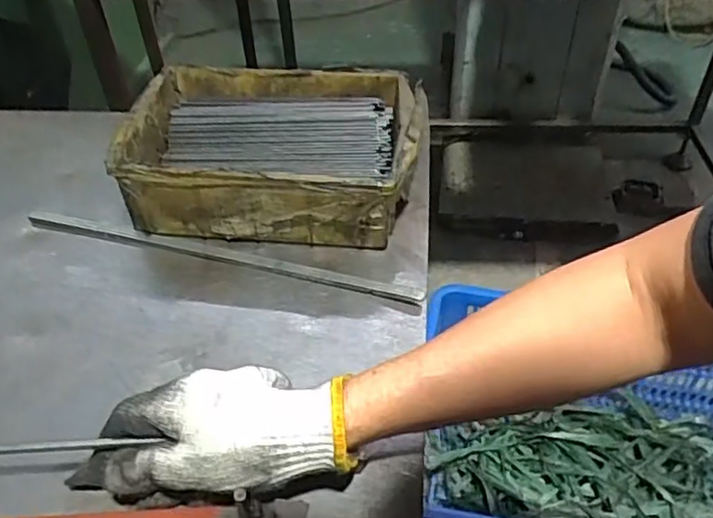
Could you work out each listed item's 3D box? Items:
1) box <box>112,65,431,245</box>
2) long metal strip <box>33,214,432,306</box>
[{"bbox_3d":[-0.073,-0.098,0.580,0.256,0.077,0.179,4,44,7],"label":"box"},{"bbox_3d":[-0.124,-0.002,0.533,0.358,0.005,0.016,11,46,13],"label":"long metal strip"}]

